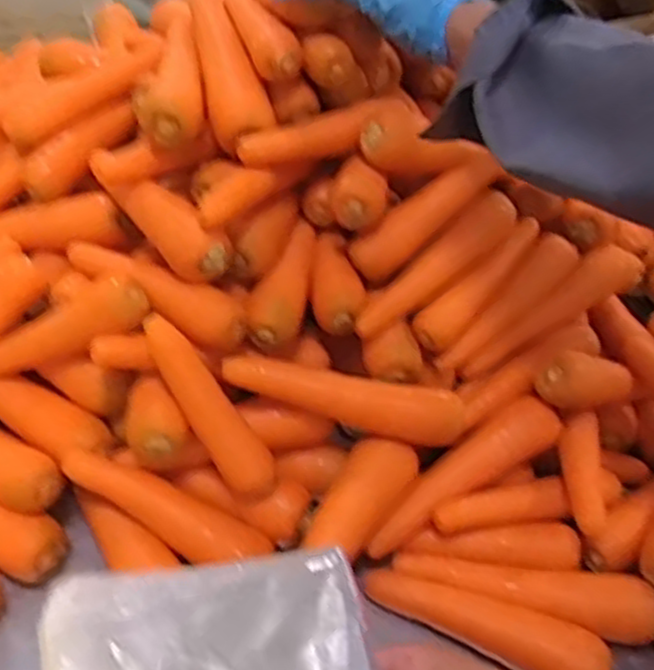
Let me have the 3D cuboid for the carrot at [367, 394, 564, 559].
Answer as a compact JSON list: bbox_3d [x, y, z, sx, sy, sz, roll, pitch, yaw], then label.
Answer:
[{"bbox_3d":[0.117,0.121,0.673,0.202,0.042,0.043,-35,53,-6],"label":"carrot"}]

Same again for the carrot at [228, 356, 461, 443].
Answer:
[{"bbox_3d":[0.016,0.052,0.644,0.205,0.035,0.034,15,43,-10],"label":"carrot"}]

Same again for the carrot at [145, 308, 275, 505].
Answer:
[{"bbox_3d":[-0.095,0.060,0.618,0.035,0.171,0.034,-41,15,-36],"label":"carrot"}]

